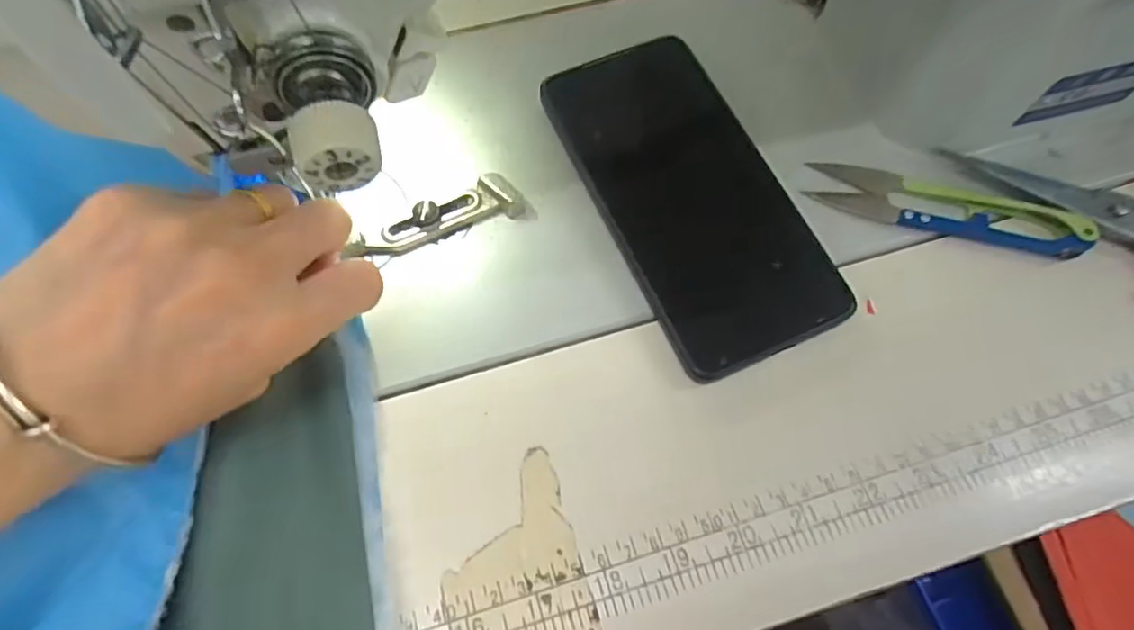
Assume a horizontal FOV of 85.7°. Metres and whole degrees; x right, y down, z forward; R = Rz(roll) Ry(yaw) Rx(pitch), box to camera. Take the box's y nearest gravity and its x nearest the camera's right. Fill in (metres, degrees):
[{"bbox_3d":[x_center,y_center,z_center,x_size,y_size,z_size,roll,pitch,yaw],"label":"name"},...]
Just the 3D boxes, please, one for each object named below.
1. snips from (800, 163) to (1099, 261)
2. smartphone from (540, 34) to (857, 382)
[{"bbox_3d":[0.167,-0.049,0.268,0.112,0.013,0.027,17,69,6],"label":"snips"},{"bbox_3d":[0.053,-0.054,0.273,0.075,0.012,0.158,-24,71,-9],"label":"smartphone"}]

